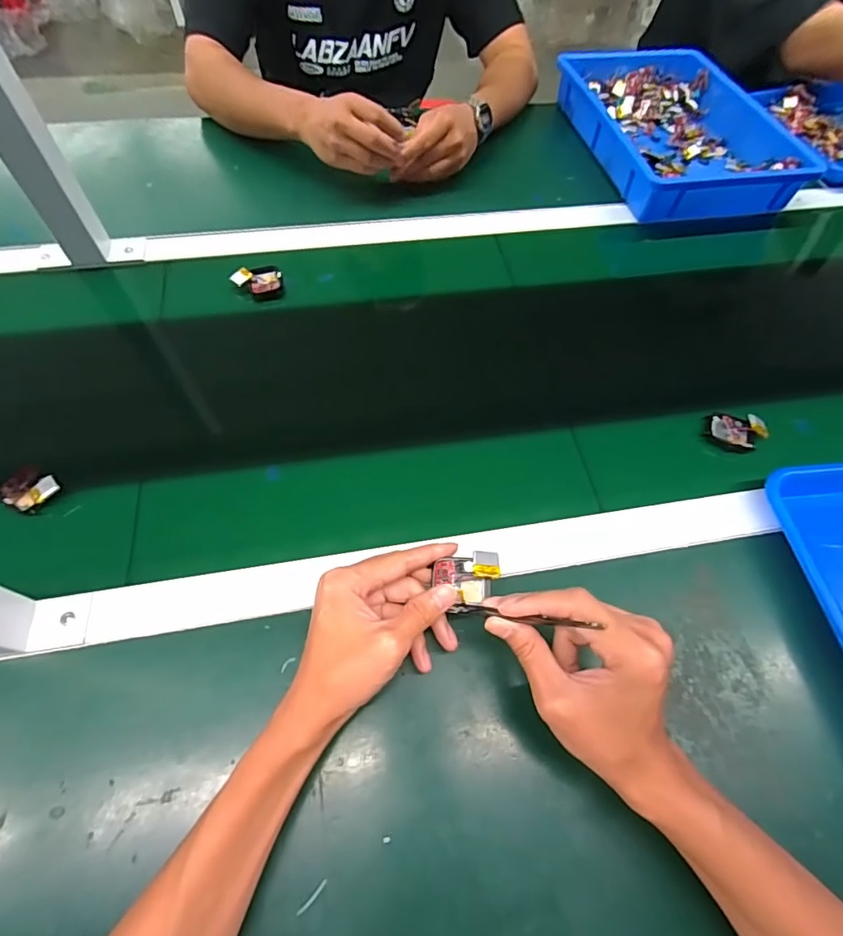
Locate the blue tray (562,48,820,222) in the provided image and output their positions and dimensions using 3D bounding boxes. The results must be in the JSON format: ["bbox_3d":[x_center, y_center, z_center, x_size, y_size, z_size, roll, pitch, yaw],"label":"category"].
[{"bbox_3d":[0.373,-0.502,0.734,0.247,0.073,0.366,-10,60,-8],"label":"blue tray"}]

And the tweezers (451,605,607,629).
[{"bbox_3d":[0.062,0.096,0.315,0.012,0.103,0.011,43,59,-28],"label":"tweezers"}]

